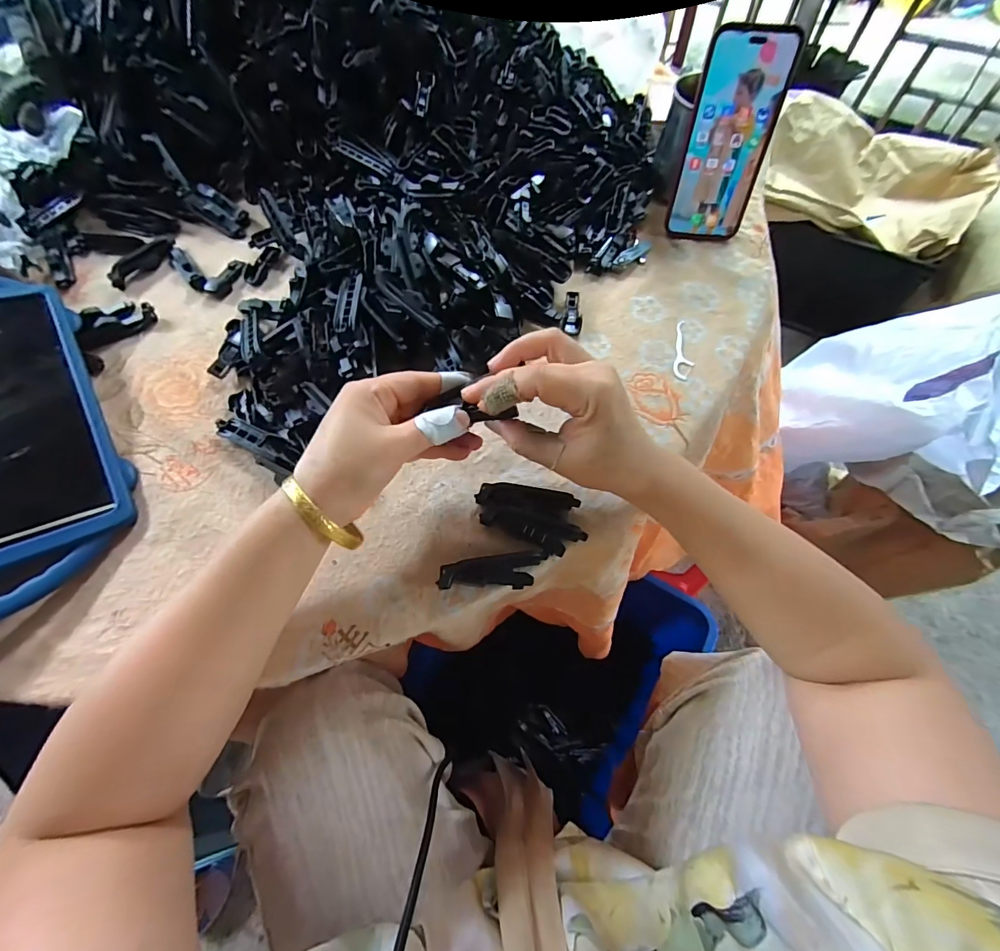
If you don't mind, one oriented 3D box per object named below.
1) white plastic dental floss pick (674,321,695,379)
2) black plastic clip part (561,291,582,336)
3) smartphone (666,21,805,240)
[{"bbox_3d":[0.169,-0.116,0.390,0.017,0.004,0.072,13,65,8],"label":"white plastic dental floss pick"},{"bbox_3d":[0.069,-0.153,0.406,0.018,0.008,0.047,8,65,5],"label":"black plastic clip part"},{"bbox_3d":[0.216,-0.317,0.411,0.075,0.159,0.008,8,38,5],"label":"smartphone"}]

